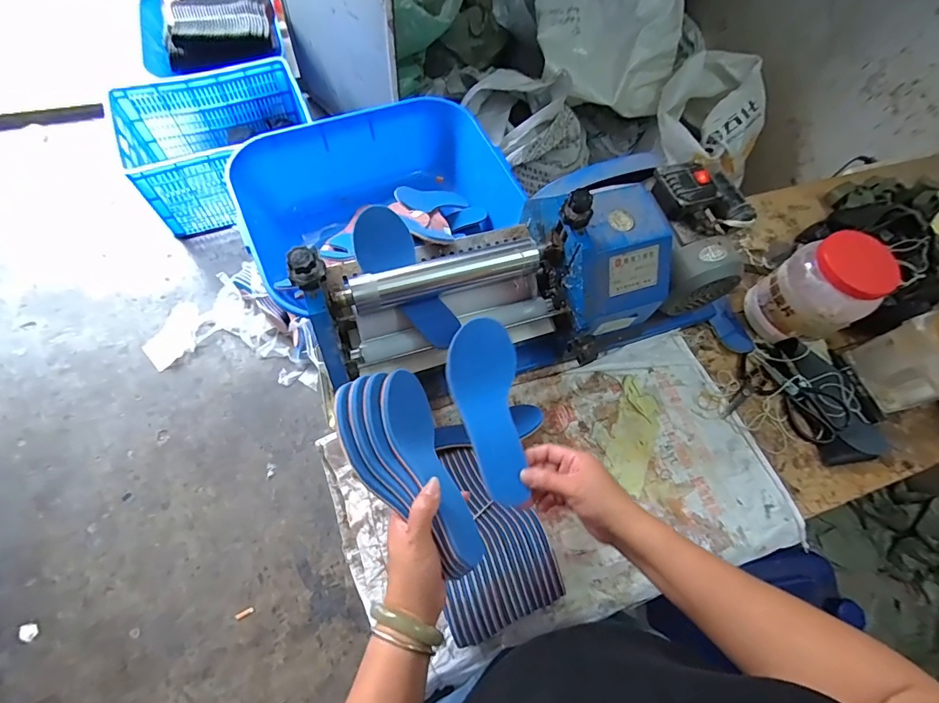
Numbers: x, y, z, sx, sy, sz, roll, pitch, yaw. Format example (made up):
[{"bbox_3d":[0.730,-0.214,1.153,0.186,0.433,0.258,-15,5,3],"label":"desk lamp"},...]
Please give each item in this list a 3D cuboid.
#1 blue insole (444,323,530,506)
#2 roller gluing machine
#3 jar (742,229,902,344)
[{"bbox_3d":[0.024,0.065,0.525,0.082,0.016,0.216,-8,67,-6],"label":"blue insole"},{"bbox_3d":[0.101,-0.109,0.665,0.616,0.274,0.259,-23,72,-11],"label":"roller gluing machine"},{"bbox_3d":[0.579,-0.101,0.740,0.124,0.187,0.133,1,69,-3],"label":"jar"}]

